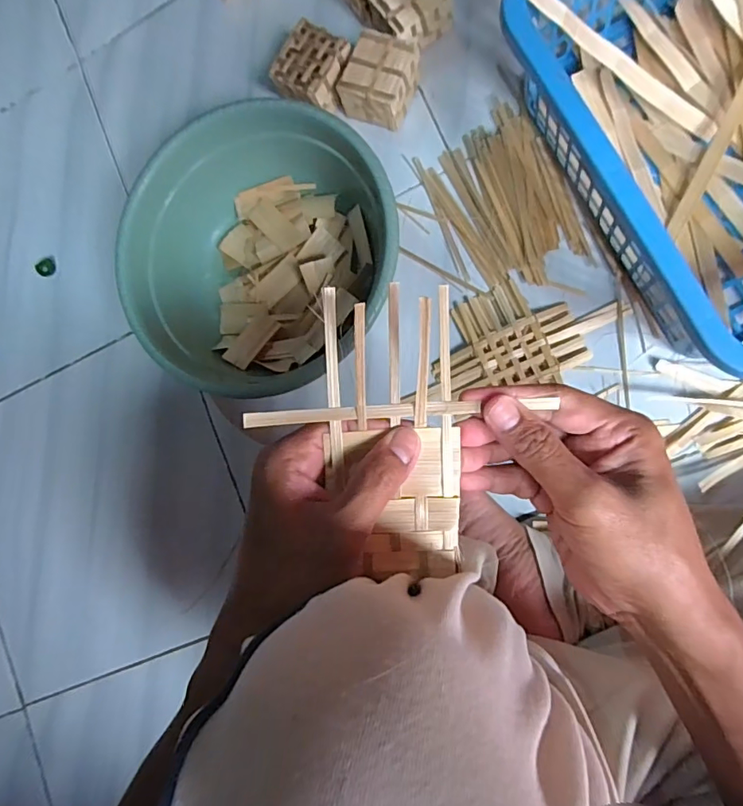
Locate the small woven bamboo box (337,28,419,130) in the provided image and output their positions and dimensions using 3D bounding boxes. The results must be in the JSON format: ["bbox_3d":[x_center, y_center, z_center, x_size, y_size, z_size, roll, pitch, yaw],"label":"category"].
[{"bbox_3d":[0.009,-0.362,0.545,0.074,0.048,0.073,28,93,12],"label":"small woven bamboo box"}]

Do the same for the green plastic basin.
[{"bbox_3d":[-0.119,-0.162,0.546,0.288,0.130,0.272,-1,87,12],"label":"green plastic basin"}]

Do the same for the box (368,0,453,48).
[{"bbox_3d":[0.044,-0.442,0.543,0.069,0.049,0.075,-37,81,8],"label":"box"}]

